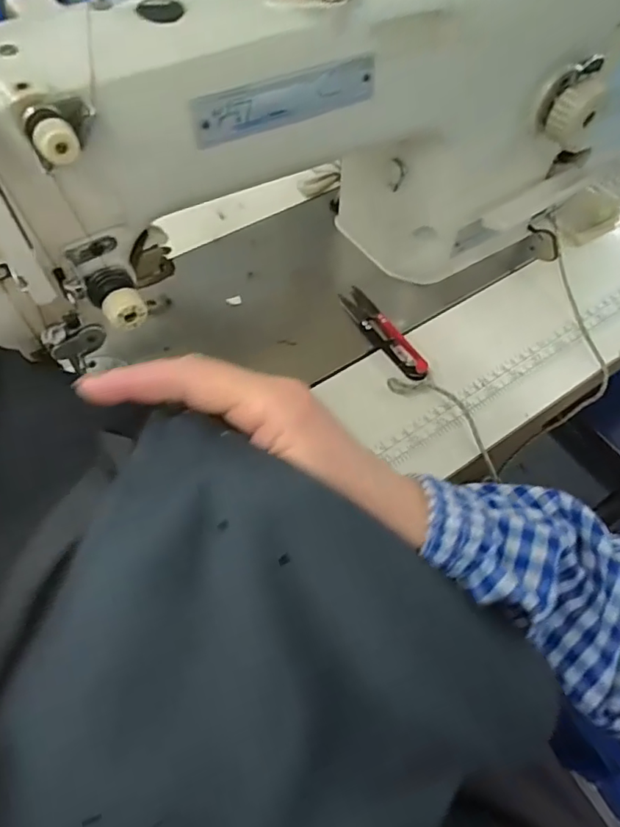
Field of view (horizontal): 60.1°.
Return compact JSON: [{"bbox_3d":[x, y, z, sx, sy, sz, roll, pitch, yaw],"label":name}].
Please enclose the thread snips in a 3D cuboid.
[{"bbox_3d":[0.059,-0.066,0.432,0.025,0.009,0.106,-27,56,-19],"label":"thread snips"}]

